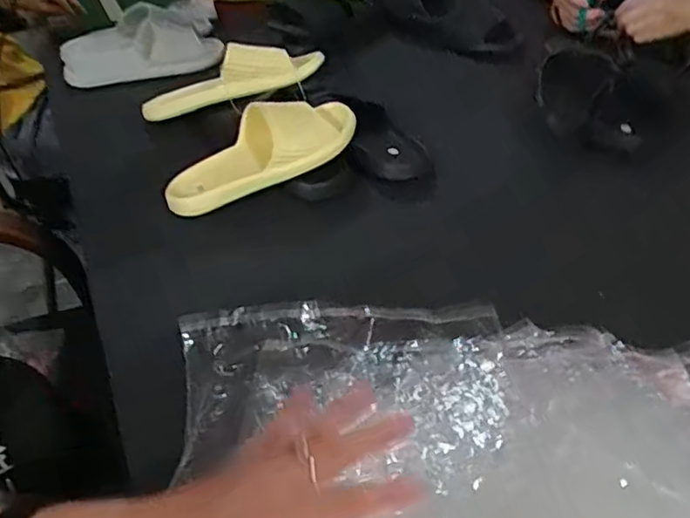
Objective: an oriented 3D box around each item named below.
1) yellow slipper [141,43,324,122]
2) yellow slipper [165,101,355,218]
[{"bbox_3d":[-0.168,-0.265,0.883,0.269,0.066,0.082,-17,40,4],"label":"yellow slipper"},{"bbox_3d":[-0.104,-0.133,0.755,0.251,0.058,0.098,-32,48,-13],"label":"yellow slipper"}]

